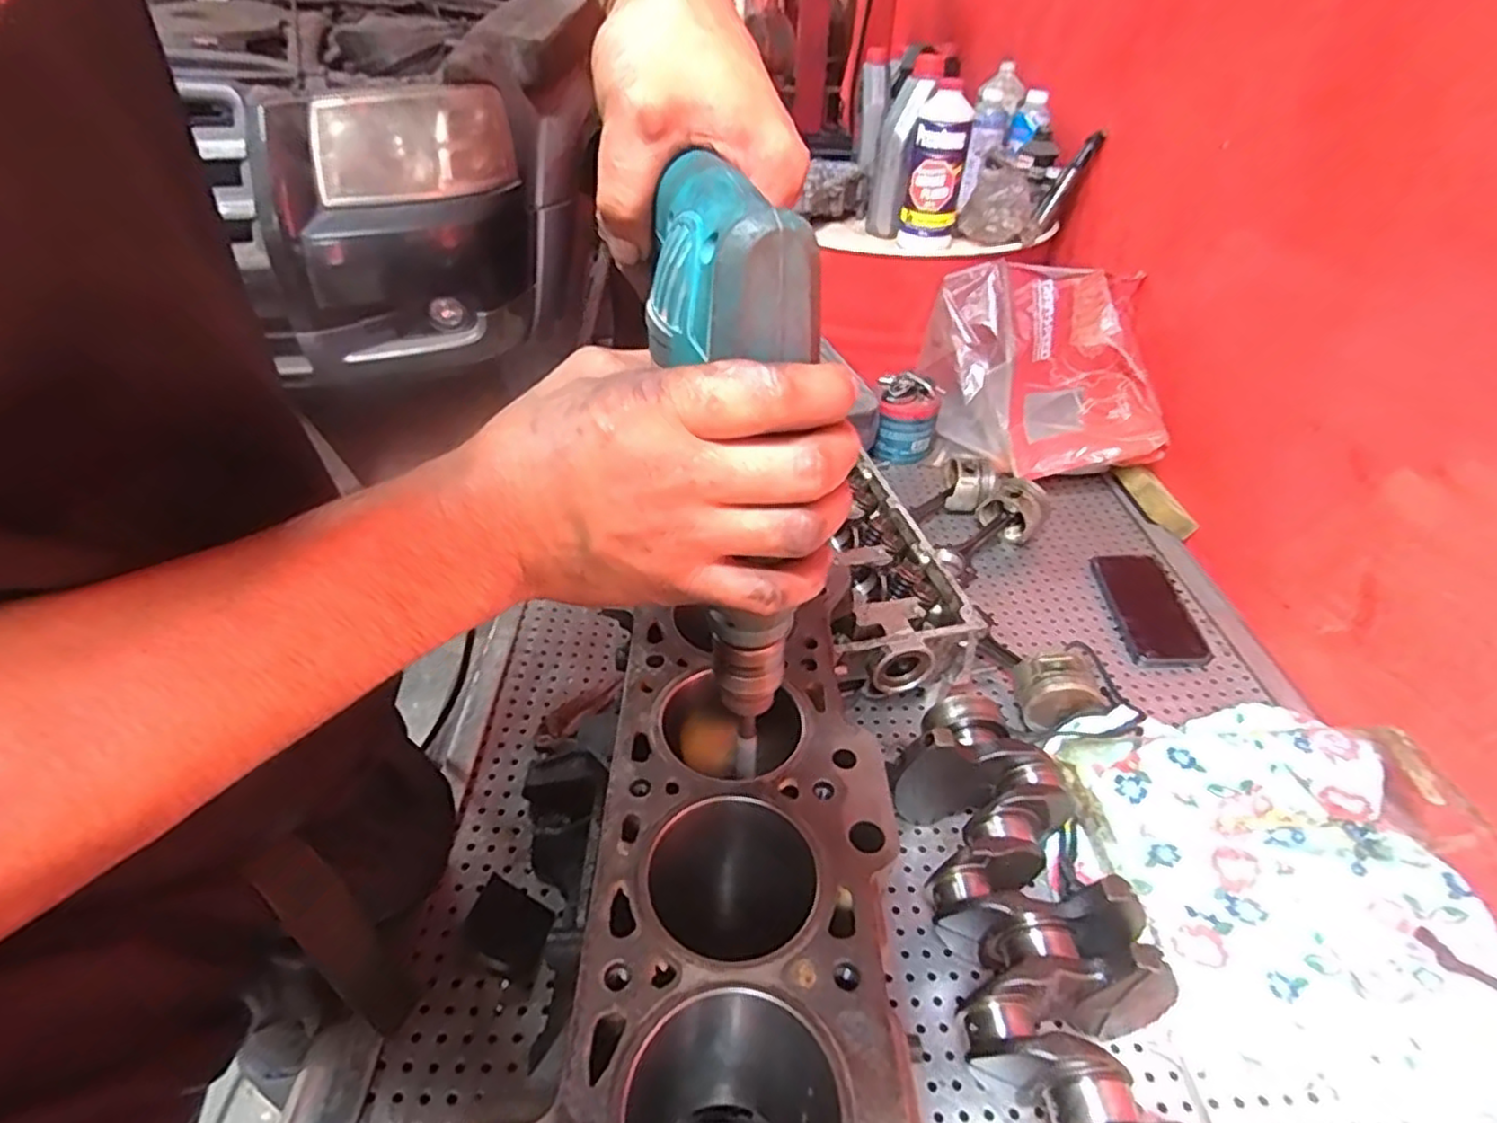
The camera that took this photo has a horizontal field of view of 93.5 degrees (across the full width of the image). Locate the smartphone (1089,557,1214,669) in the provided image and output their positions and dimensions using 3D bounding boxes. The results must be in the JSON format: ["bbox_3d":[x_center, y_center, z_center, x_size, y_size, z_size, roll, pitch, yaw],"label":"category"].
[{"bbox_3d":[0.454,0.052,0.799,0.078,0.010,0.174,5,39,1],"label":"smartphone"}]

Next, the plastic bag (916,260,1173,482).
[{"bbox_3d":[0.416,-0.263,1.010,0.261,0.232,0.324,2,39,-2],"label":"plastic bag"}]

